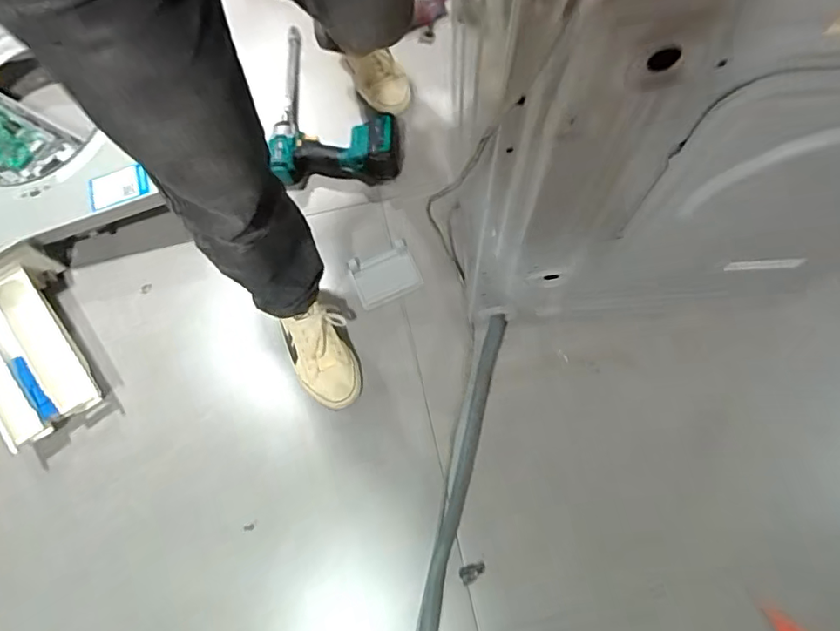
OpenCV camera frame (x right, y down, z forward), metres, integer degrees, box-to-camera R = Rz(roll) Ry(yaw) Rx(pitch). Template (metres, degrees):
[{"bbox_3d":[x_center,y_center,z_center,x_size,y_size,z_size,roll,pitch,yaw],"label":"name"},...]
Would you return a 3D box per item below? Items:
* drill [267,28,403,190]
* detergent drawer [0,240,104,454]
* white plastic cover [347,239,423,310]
[{"bbox_3d":[-0.168,-0.448,1.074,0.266,0.069,0.370,2,71,3],"label":"drill"},{"bbox_3d":[-0.705,0.052,0.930,0.217,0.114,0.325,-38,74,-9],"label":"detergent drawer"},{"bbox_3d":[-0.068,-0.079,0.996,0.120,0.017,0.099,-25,72,-6],"label":"white plastic cover"}]

